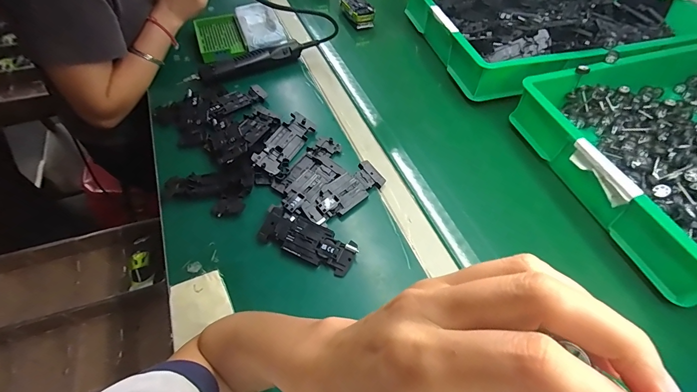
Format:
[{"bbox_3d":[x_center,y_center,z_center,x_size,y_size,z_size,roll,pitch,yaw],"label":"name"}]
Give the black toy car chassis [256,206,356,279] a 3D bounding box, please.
[{"bbox_3d":[-0.052,0.057,0.443,0.130,0.013,0.050,22,56,15],"label":"black toy car chassis"}]

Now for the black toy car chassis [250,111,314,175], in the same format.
[{"bbox_3d":[-0.100,-0.083,0.542,0.048,0.010,0.119,33,58,-3],"label":"black toy car chassis"}]

